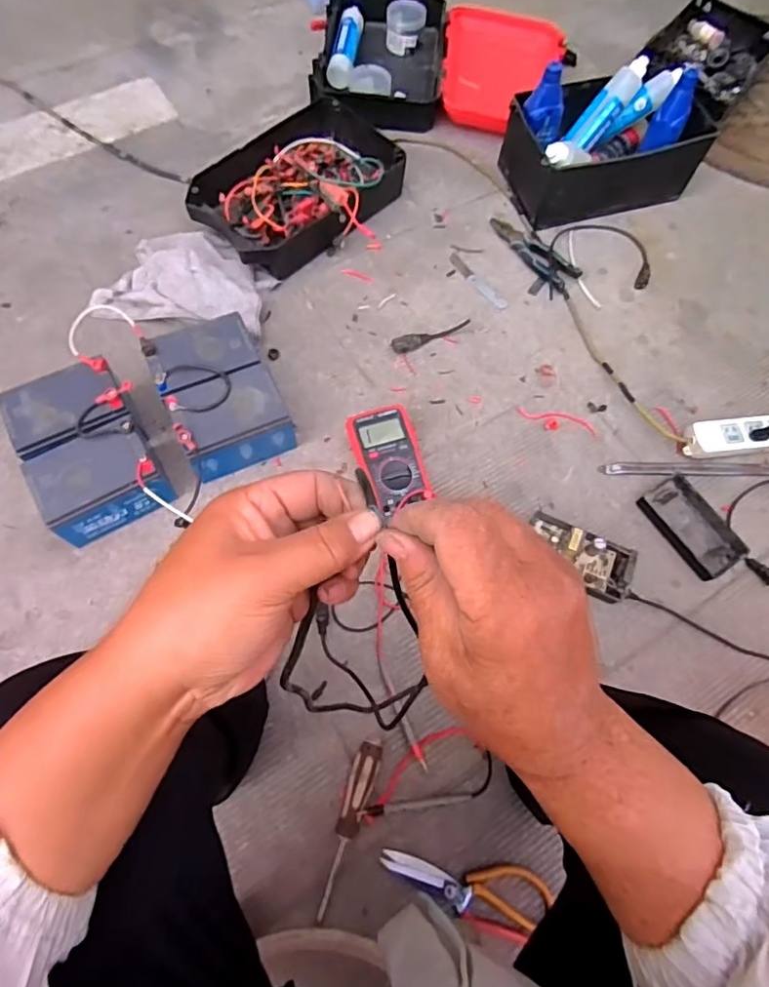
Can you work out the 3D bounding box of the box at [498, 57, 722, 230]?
[{"bbox_3d":[0.406,-0.644,1.043,0.341,0.165,0.211,-13,69,-7],"label":"box"}]

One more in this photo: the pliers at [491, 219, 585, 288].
[{"bbox_3d":[0.264,-0.443,1.018,0.066,0.017,0.190,-40,74,-16],"label":"pliers"}]

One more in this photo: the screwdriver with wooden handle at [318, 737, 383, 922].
[{"bbox_3d":[-0.043,0.390,0.664,0.032,0.024,0.194,18,68,5],"label":"screwdriver with wooden handle"}]

